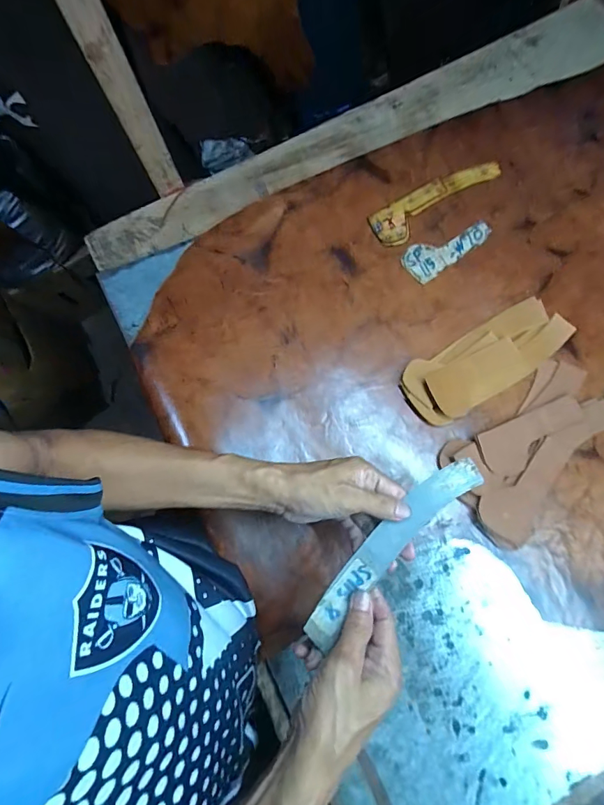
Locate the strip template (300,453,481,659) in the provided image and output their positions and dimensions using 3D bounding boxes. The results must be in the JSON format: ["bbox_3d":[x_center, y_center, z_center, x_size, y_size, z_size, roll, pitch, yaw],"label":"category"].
[{"bbox_3d":[0.080,0.127,0.356,0.205,0.015,0.034,-44,80,-7],"label":"strip template"}]

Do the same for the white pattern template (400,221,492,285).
[{"bbox_3d":[0.195,-0.212,0.540,0.124,0.008,0.051,-34,79,-6],"label":"white pattern template"}]

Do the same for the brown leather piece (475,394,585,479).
[{"bbox_3d":[0.275,0.040,0.470,0.132,0.004,0.056,-23,79,-5],"label":"brown leather piece"}]

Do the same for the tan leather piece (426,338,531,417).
[{"bbox_3d":[0.218,-0.032,0.490,0.125,0.006,0.058,-28,79,-4],"label":"tan leather piece"}]

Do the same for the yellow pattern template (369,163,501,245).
[{"bbox_3d":[0.189,-0.284,0.558,0.200,0.005,0.054,-31,83,-5],"label":"yellow pattern template"}]

